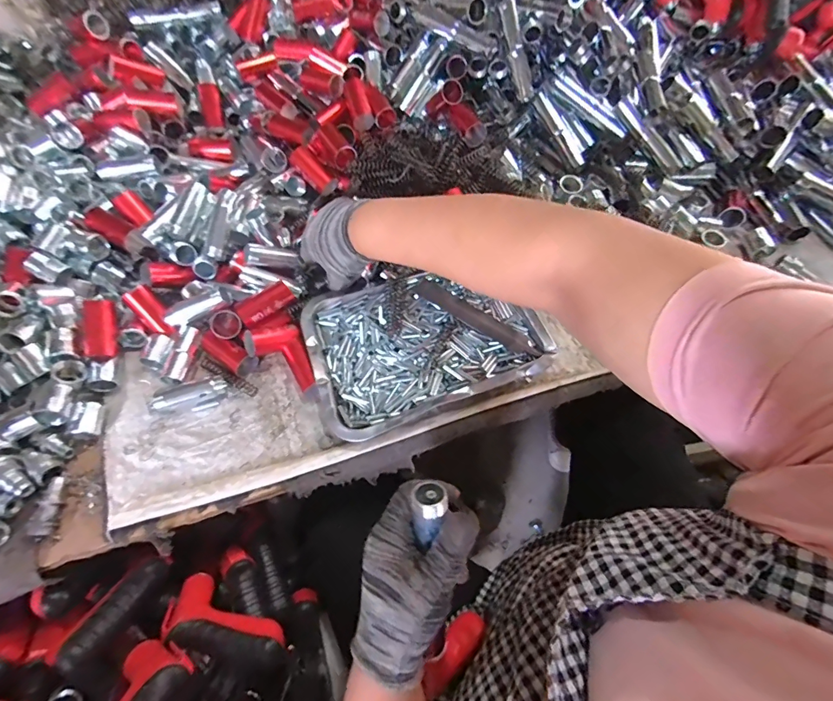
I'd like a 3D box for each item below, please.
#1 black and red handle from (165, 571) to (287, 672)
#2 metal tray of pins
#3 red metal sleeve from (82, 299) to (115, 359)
[{"bbox_3d":[-0.190,0.269,0.412,0.137,0.050,0.053,14,62,22],"label":"black and red handle"},{"bbox_3d":[0.006,-0.013,0.485,0.251,0.033,0.174,-19,64,-11],"label":"metal tray of pins"},{"bbox_3d":[-0.345,-0.024,0.462,0.023,0.021,0.065,-8,80,-6],"label":"red metal sleeve"}]

